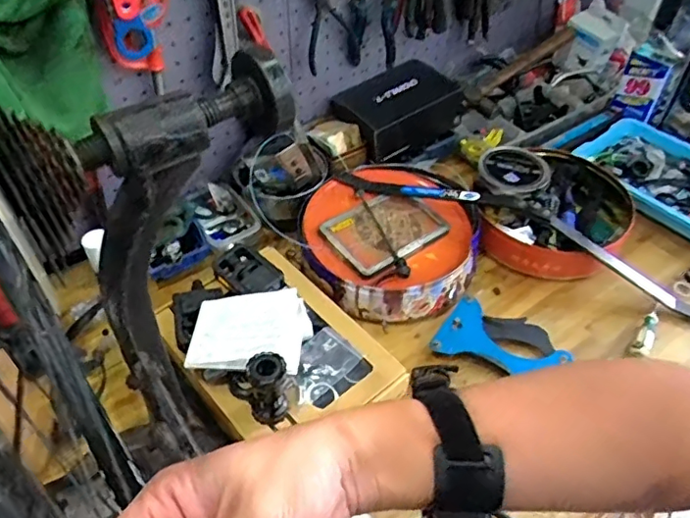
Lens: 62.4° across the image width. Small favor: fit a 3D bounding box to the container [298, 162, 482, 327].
[{"bbox_3d":[0.083,-0.040,0.939,0.265,0.092,0.289,0,47,0],"label":"container"}]

